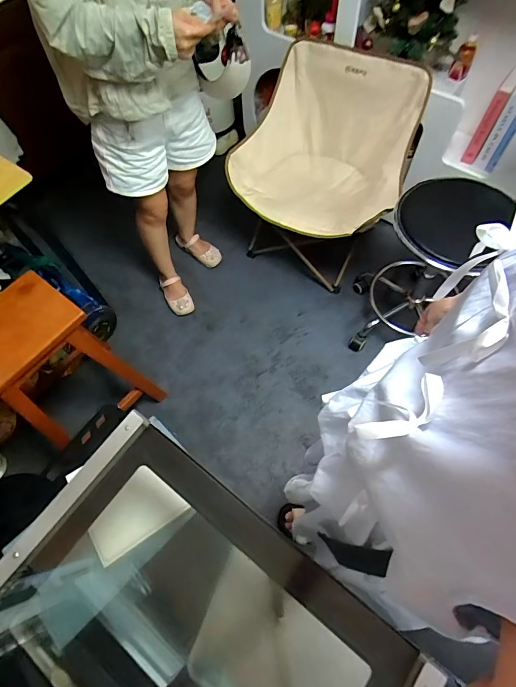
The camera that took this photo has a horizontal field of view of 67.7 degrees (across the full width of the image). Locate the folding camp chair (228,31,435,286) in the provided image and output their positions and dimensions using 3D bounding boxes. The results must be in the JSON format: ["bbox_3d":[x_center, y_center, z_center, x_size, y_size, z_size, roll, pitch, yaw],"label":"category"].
[{"bbox_3d":[0.238,-0.657,1.496,0.601,0.581,0.587,20,66,10],"label":"folding camp chair"}]

